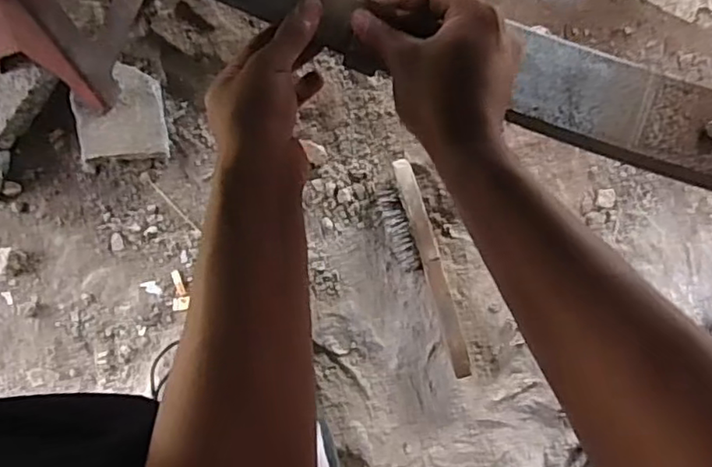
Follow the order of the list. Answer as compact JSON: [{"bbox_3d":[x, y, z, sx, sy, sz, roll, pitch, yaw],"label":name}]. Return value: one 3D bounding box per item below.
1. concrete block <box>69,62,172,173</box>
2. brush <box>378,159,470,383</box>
[{"bbox_3d":[-0.275,-0.137,0.736,0.110,0.048,0.110,-4,85,4],"label":"concrete block"},{"bbox_3d":[0.075,0.048,0.684,0.046,0.039,0.229,-19,84,2],"label":"brush"}]

